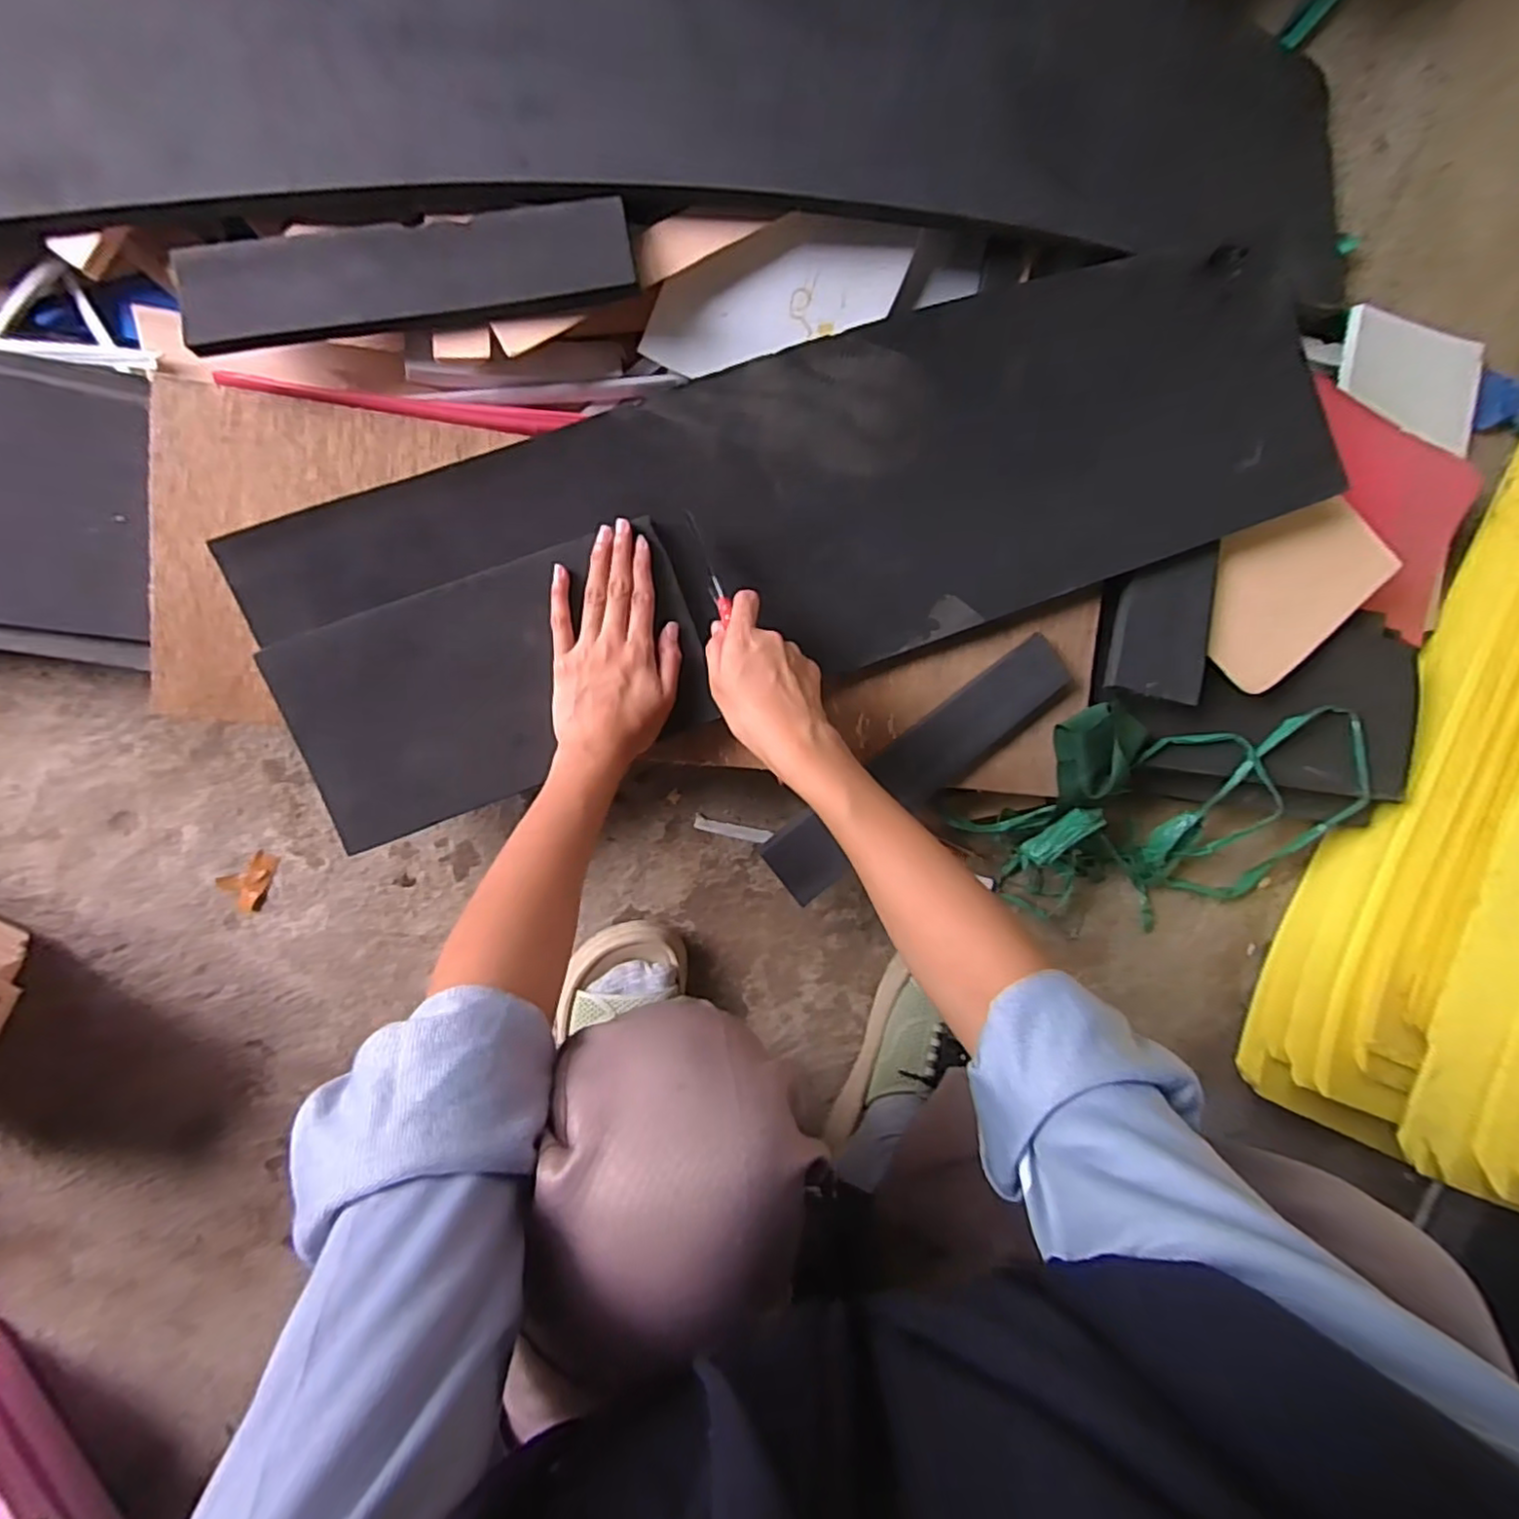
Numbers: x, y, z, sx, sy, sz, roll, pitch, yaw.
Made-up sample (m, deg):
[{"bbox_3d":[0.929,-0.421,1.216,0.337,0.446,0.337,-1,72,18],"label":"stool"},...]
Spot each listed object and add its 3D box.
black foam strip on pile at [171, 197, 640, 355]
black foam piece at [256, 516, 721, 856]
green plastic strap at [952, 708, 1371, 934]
[{"bbox_3d":[-0.220,-0.310,0.427,0.275,0.013,0.059,-11,95,-4],"label":"black foam strip on pile"},{"bbox_3d":[-0.180,-0.053,0.477,0.277,0.022,0.149,-21,102,-8],"label":"black foam piece"},{"bbox_3d":[0.371,0.053,0.614,0.373,0.064,0.213,-3,121,-11],"label":"green plastic strap"}]

